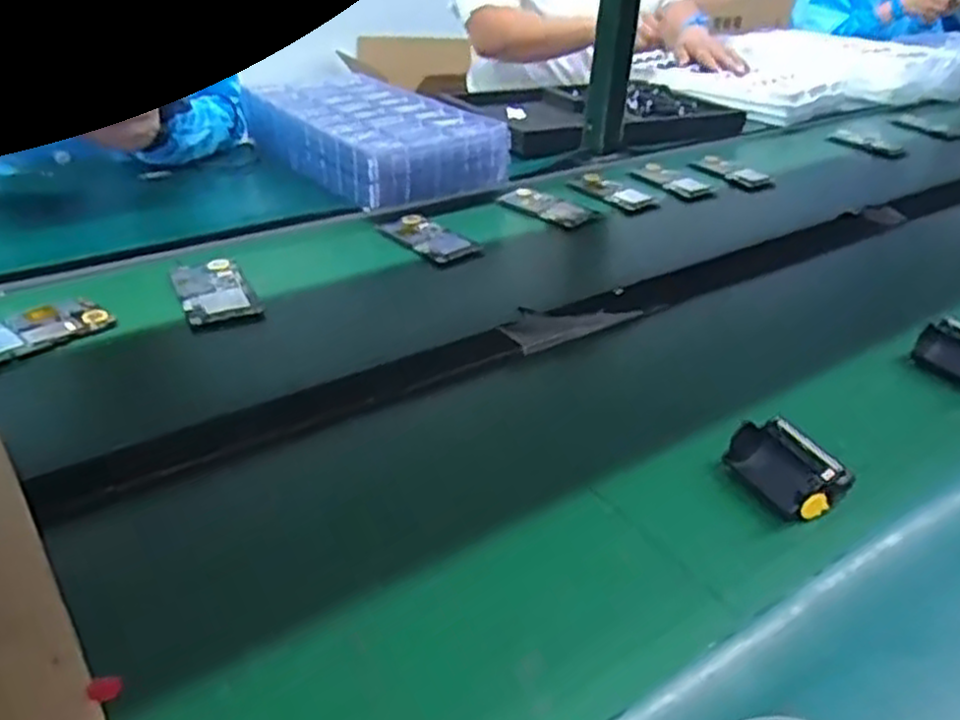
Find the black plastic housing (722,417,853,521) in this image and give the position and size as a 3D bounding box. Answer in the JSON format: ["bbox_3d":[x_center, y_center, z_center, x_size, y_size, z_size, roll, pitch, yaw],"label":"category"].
[{"bbox_3d":[0.211,0.073,0.533,0.049,0.031,0.070,-11,36,-25],"label":"black plastic housing"}]

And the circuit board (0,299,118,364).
[{"bbox_3d":[-0.383,-0.026,0.656,0.125,0.004,0.063,-24,43,-39],"label":"circuit board"}]

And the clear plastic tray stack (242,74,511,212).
[{"bbox_3d":[-0.148,-0.307,1.029,0.220,0.072,0.354,-17,39,-32],"label":"clear plastic tray stack"}]

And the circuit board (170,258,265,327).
[{"bbox_3d":[-0.254,-0.069,0.736,0.067,0.005,0.108,-12,37,-27],"label":"circuit board"}]

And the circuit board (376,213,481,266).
[{"bbox_3d":[-0.059,-0.141,0.876,0.074,0.008,0.115,-22,42,-37],"label":"circuit board"}]

